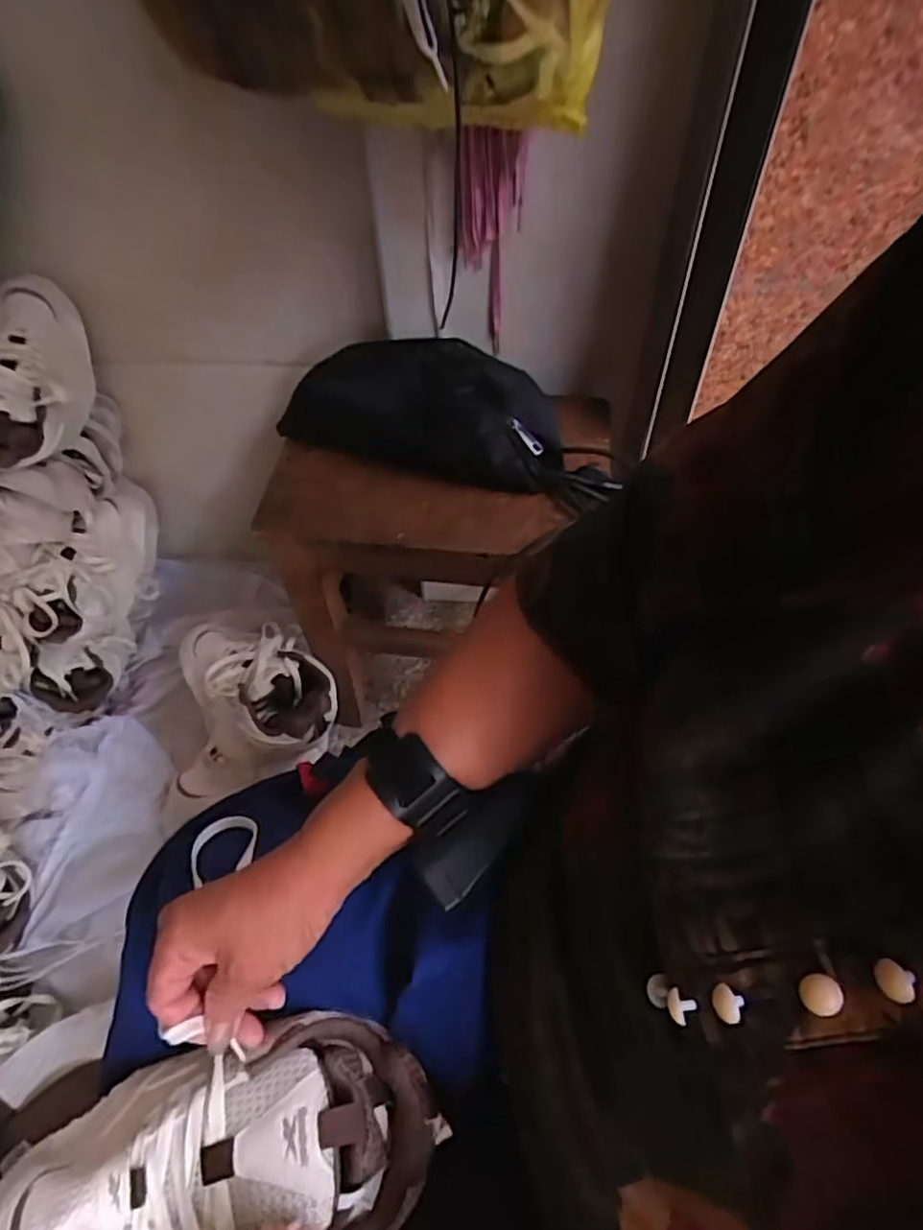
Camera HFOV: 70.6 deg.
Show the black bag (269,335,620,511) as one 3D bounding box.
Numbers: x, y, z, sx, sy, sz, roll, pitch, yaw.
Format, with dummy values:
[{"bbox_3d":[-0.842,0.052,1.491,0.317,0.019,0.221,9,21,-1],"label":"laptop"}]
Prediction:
[{"bbox_3d":[-0.021,-0.191,0.640,0.312,0.078,0.135,11,55,9],"label":"black bag"}]

